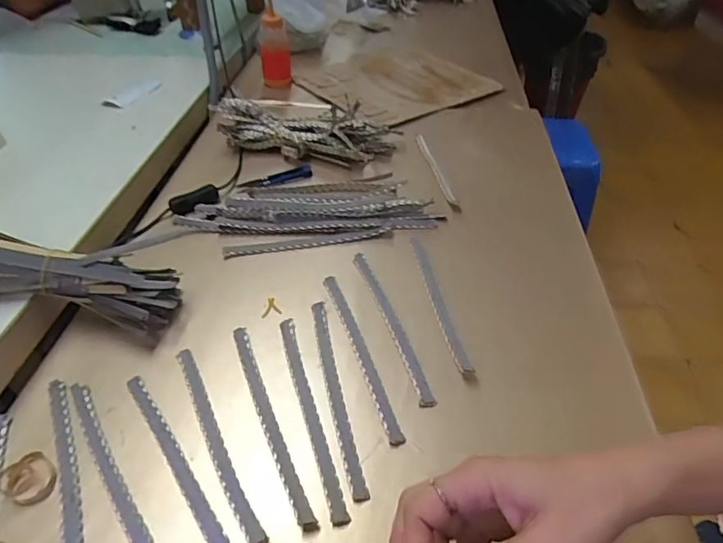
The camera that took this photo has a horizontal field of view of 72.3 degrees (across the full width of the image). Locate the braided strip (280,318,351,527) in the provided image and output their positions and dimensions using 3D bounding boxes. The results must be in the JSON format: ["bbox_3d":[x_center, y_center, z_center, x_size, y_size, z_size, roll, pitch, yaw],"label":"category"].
[{"bbox_3d":[-0.044,0.110,0.409,0.016,0.004,0.192,-12,44,-13],"label":"braided strip"}]

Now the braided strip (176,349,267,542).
[{"bbox_3d":[-0.116,0.128,0.387,0.017,0.009,0.190,-23,48,-23],"label":"braided strip"}]

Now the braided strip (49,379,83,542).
[{"bbox_3d":[-0.219,0.154,0.365,0.014,0.007,0.193,-20,47,-20],"label":"braided strip"}]

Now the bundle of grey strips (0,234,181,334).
[{"bbox_3d":[-0.293,0.002,0.458,0.236,0.062,0.068,13,42,-10],"label":"bundle of grey strips"}]

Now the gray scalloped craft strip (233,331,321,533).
[{"bbox_3d":[-0.076,0.116,0.401,0.015,0.006,0.188,-17,46,-18],"label":"gray scalloped craft strip"}]

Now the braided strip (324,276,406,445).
[{"bbox_3d":[-0.002,0.071,0.449,0.016,0.006,0.188,-13,45,-14],"label":"braided strip"}]

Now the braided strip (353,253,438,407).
[{"bbox_3d":[0.027,0.046,0.474,0.014,0.005,0.191,-12,44,-13],"label":"braided strip"}]

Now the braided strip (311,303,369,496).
[{"bbox_3d":[-0.023,0.098,0.420,0.015,0.005,0.190,-9,44,-10],"label":"braided strip"}]

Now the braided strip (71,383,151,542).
[{"bbox_3d":[-0.187,0.153,0.368,0.019,0.006,0.190,-29,50,-27],"label":"braided strip"}]

